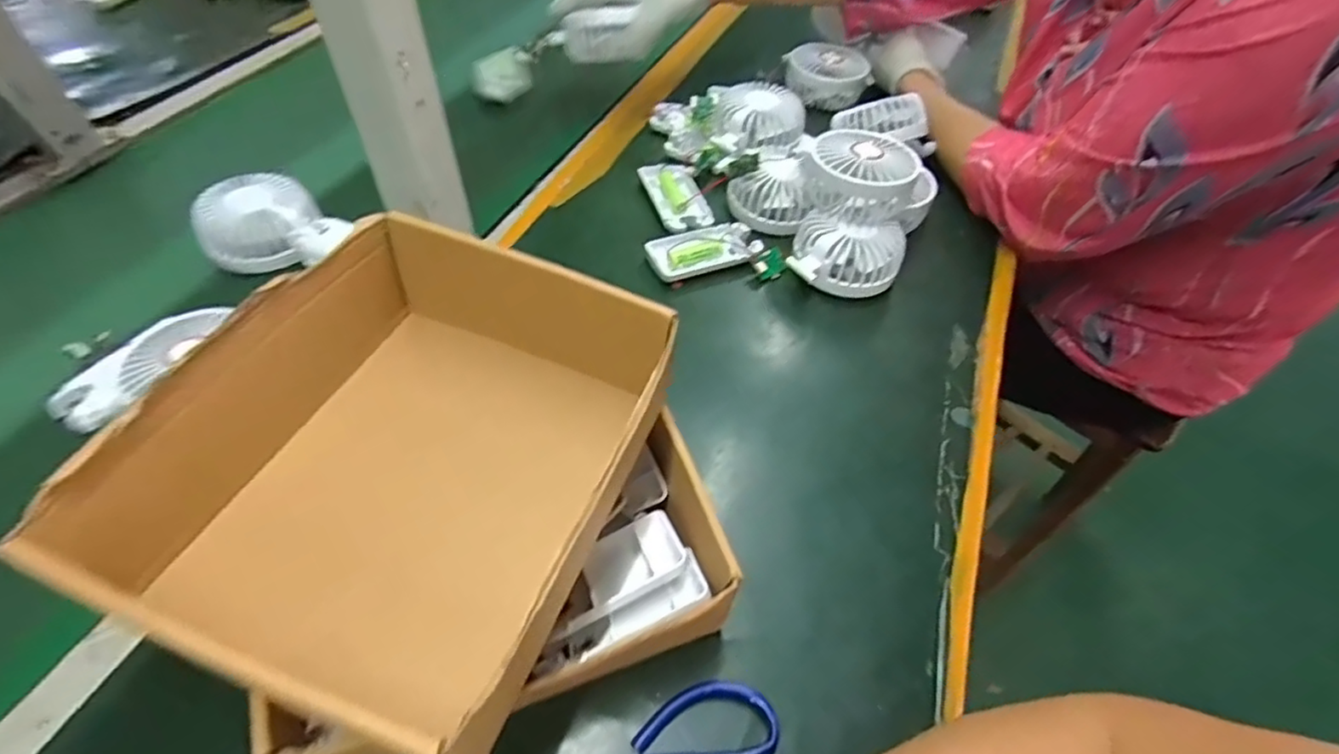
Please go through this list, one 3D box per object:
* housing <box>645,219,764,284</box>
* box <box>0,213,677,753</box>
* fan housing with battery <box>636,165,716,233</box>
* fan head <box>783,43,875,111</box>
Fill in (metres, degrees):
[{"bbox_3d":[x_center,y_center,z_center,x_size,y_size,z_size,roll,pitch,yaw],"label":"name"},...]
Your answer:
[{"bbox_3d":[0.030,-0.104,0.548,0.095,0.023,0.046,-14,52,-16],"label":"housing"},{"bbox_3d":[-0.116,0.036,0.294,0.180,0.081,0.206,18,50,10],"label":"box"},{"bbox_3d":[0.007,-0.165,0.589,0.049,0.018,0.087,-13,52,-16],"label":"fan housing with battery"},{"bbox_3d":[0.173,-0.341,0.721,0.075,0.044,0.079,-22,55,-22],"label":"fan head"}]

